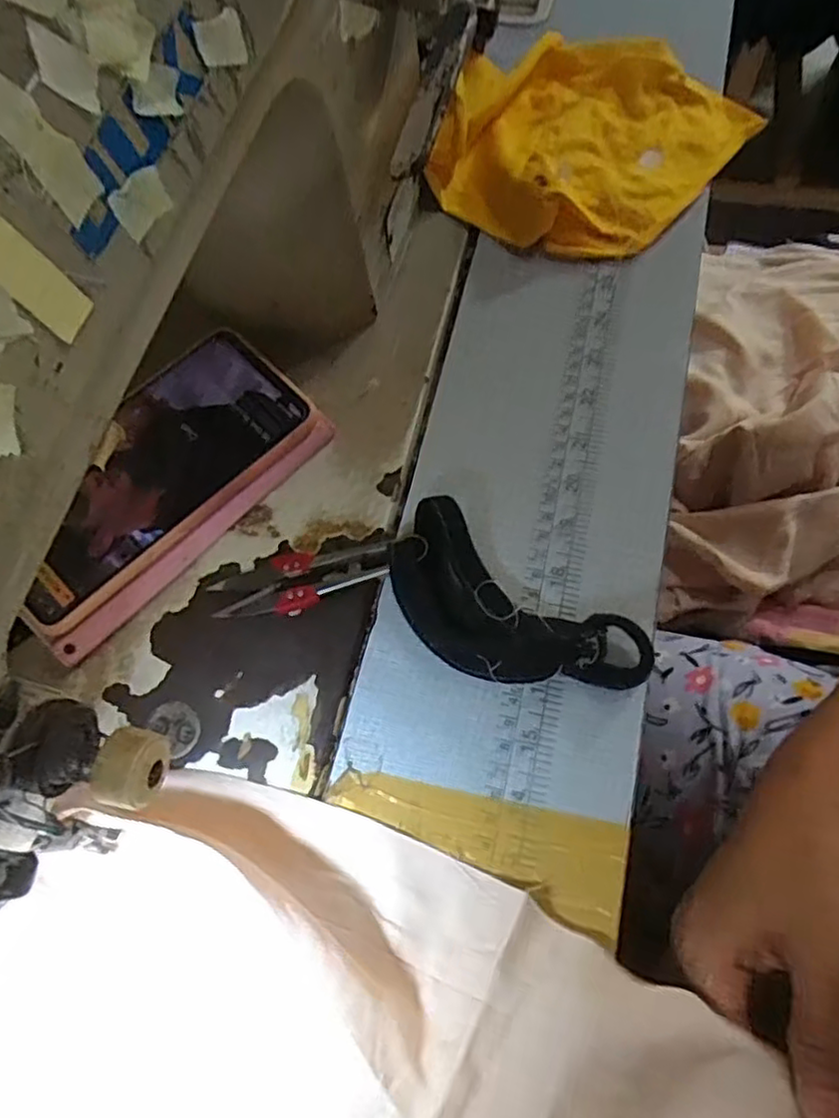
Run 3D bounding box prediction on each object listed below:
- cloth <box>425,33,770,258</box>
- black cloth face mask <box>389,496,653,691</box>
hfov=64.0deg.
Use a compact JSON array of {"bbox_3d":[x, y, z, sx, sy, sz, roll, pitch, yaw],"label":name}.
[{"bbox_3d":[0.098,-0.244,0.396,0.159,0.035,0.151,27,74,14],"label":"cloth"},{"bbox_3d":[0.038,0.025,0.295,0.119,0.025,0.057,36,72,14],"label":"black cloth face mask"}]

